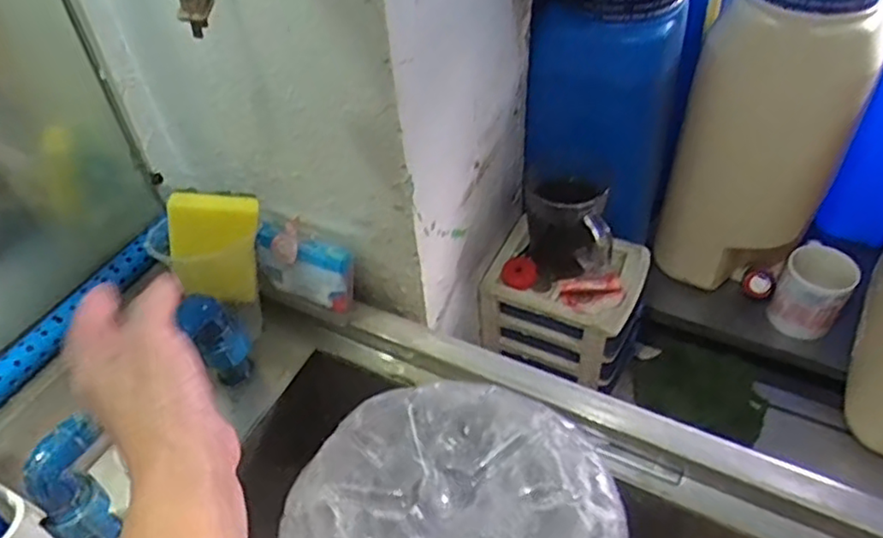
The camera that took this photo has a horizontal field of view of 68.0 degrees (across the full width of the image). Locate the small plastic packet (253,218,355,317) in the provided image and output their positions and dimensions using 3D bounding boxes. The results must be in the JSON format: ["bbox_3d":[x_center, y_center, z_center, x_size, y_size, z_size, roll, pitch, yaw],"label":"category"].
[{"bbox_3d":[-0.125,-0.005,0.598,0.099,0.064,0.041,21,52,22],"label":"small plastic packet"}]

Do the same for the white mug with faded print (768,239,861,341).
[{"bbox_3d":[0.471,0.028,0.831,0.080,0.103,0.070,32,57,29],"label":"white mug with faded print"}]

